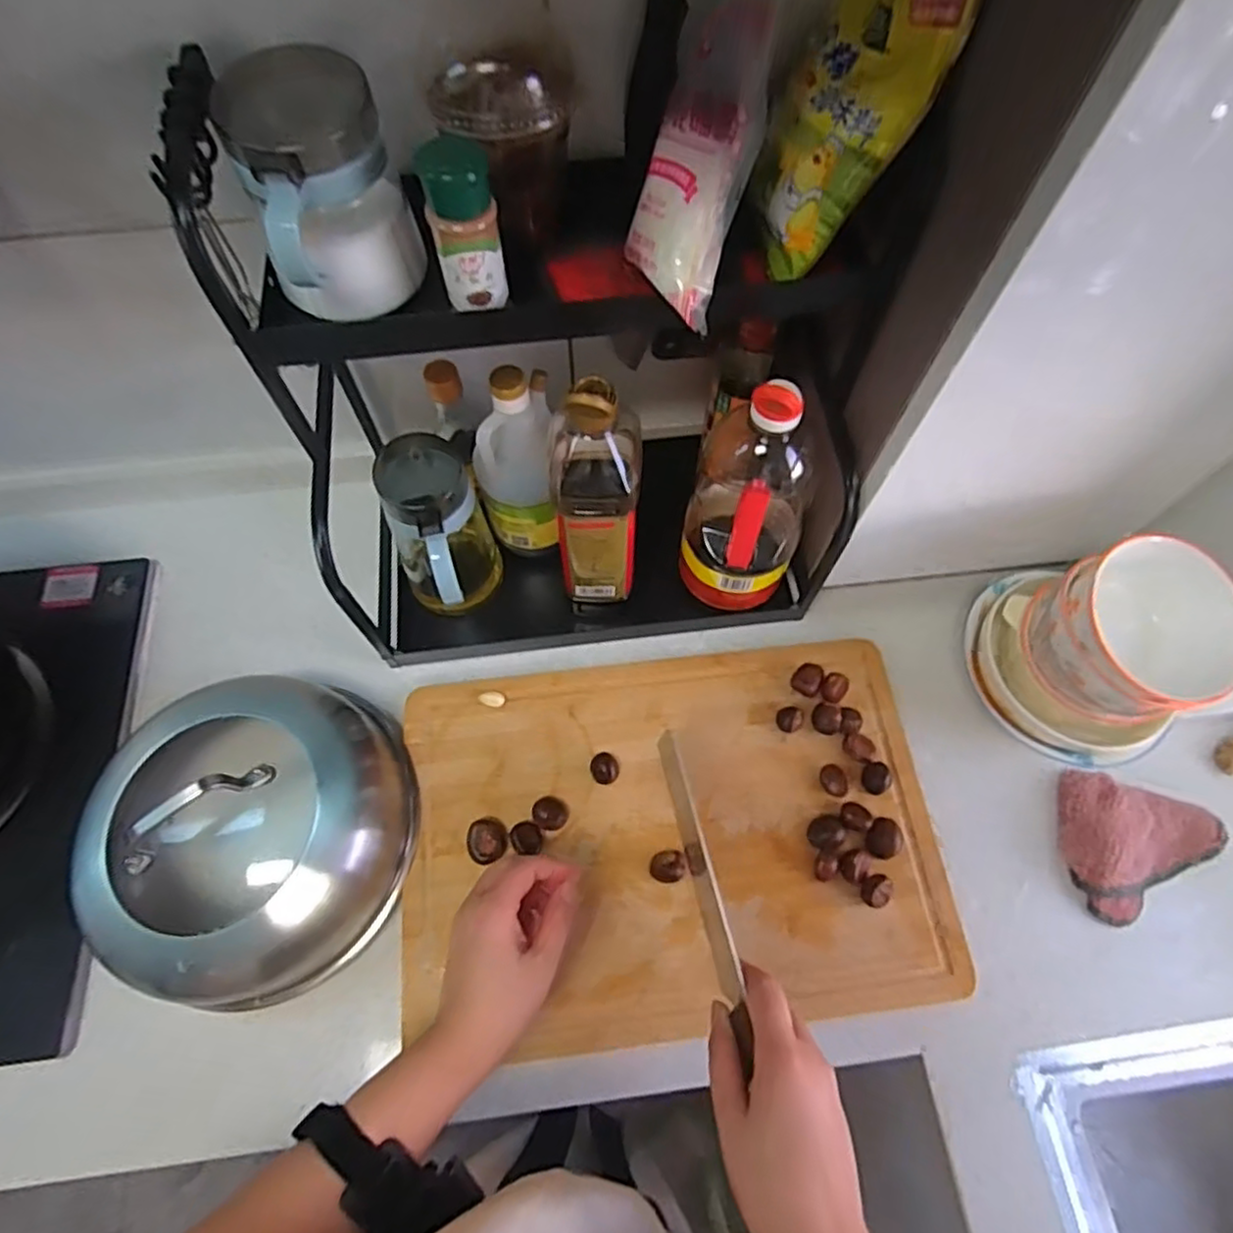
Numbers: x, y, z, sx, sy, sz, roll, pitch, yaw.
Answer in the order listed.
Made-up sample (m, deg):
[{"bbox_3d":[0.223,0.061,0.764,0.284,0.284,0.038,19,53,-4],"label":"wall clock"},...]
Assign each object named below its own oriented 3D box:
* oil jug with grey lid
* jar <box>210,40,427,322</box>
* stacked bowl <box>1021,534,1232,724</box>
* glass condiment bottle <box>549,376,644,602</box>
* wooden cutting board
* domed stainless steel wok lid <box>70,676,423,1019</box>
[{"bbox_3d":[-0.155,-0.066,0.603,0.086,0.152,0.125,-8,67,-4],"label":"oil jug with grey lid"},{"bbox_3d":[-0.165,-0.238,0.387,0.085,0.101,0.100,-22,69,-9],"label":"jar"},{"bbox_3d":[0.390,0.013,0.520,0.112,0.080,0.119,0,67,0],"label":"stacked bowl"},{"bbox_3d":[-0.014,-0.100,0.538,0.062,0.240,0.093,0,67,0],"label":"glass condiment bottle"},{"bbox_3d":[0.045,0.175,0.567,0.430,0.026,0.298,-7,69,-4],"label":"wooden cutting board"},{"bbox_3d":[-0.280,0.164,0.521,0.221,0.113,0.243,0,67,0],"label":"domed stainless steel wok lid"}]

